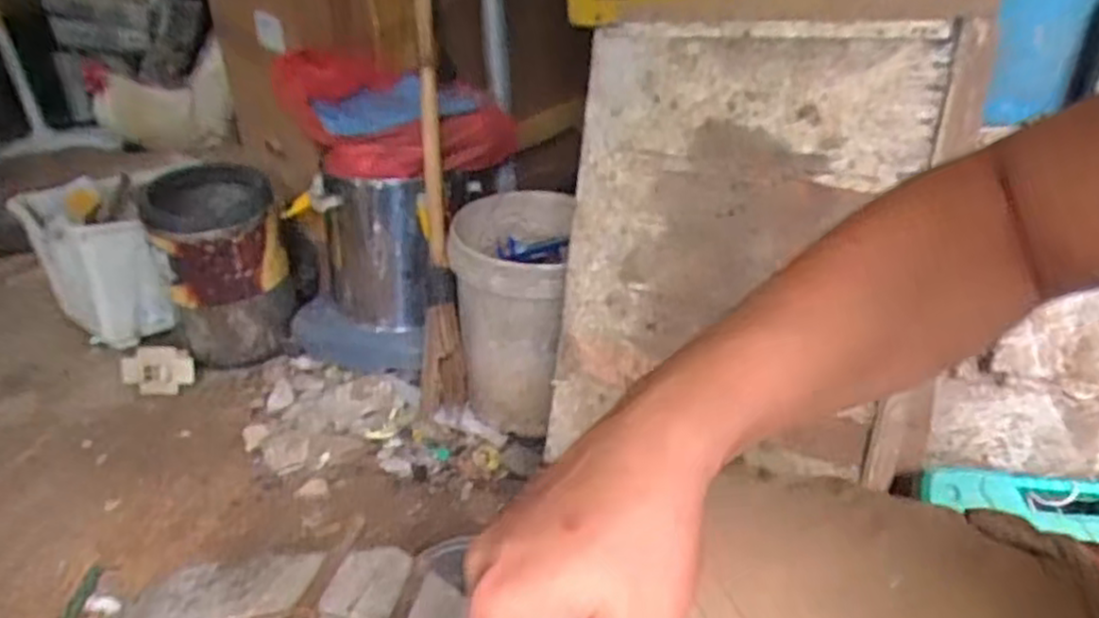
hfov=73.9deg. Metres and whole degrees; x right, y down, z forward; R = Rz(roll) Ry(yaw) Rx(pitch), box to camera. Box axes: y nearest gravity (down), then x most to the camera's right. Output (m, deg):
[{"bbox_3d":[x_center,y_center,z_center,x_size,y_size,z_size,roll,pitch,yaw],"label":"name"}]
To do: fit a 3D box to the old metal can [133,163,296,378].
[{"bbox_3d":[-0.675,-0.085,1.528,0.239,0.349,0.258,-15,31,-22],"label":"old metal can"}]

